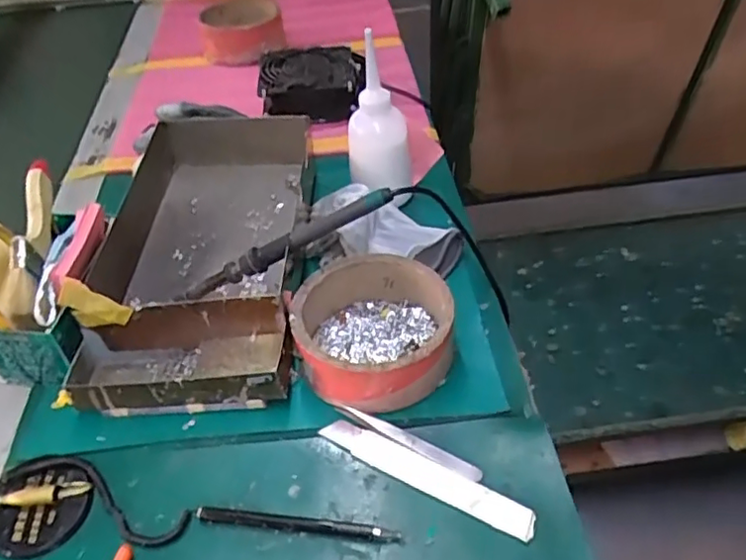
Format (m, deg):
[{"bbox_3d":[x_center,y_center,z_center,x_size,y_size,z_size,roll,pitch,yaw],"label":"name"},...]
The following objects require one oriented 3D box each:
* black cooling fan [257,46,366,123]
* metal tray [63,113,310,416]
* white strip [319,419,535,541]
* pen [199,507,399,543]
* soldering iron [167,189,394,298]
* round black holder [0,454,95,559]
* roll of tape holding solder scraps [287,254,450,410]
[{"bbox_3d":[-0.082,-0.247,0.780,0.119,0.039,0.124,-3,45,2],"label":"black cooling fan"},{"bbox_3d":[-0.152,-0.035,0.562,0.171,0.064,0.327,-3,45,1],"label":"metal tray"},{"bbox_3d":[0.035,0.132,0.423,0.154,0.006,0.022,19,49,22],"label":"white strip"},{"bbox_3d":[-0.050,0.159,0.404,0.133,0.008,0.011,4,45,8],"label":"pen"},{"bbox_3d":[-0.076,-0.027,0.508,0.200,0.017,0.017,-25,42,16],"label":"soldering iron"},{"bbox_3d":[-0.226,0.150,0.416,0.064,0.016,0.066,-2,45,2],"label":"round black holder"},{"bbox_3d":[0.001,0.041,0.484,0.122,0.052,0.120,-3,45,2],"label":"roll of tape holding solder scraps"}]

